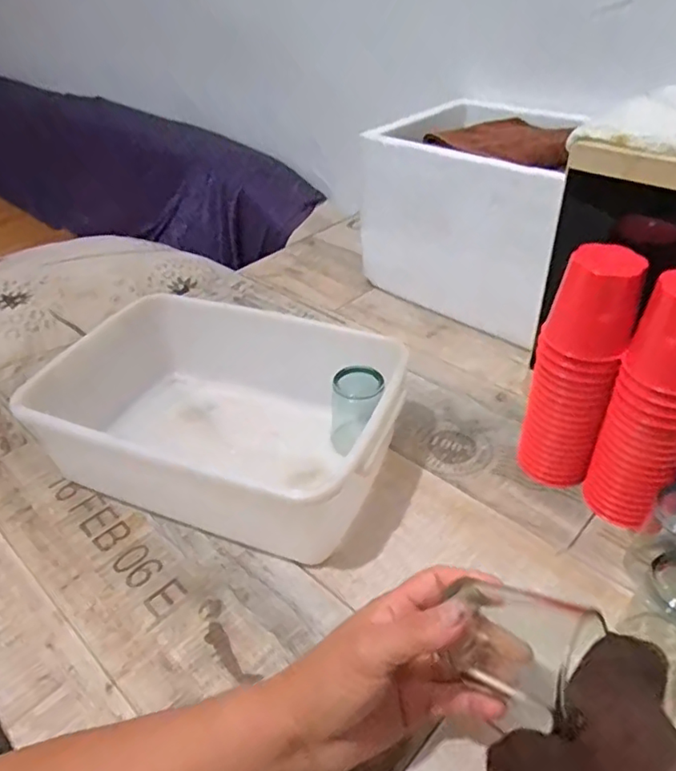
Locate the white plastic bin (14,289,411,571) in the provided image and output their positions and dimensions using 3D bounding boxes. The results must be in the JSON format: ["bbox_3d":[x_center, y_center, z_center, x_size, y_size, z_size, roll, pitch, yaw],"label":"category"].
[{"bbox_3d":[-0.103,0.026,0.528,0.307,0.107,0.183,9,41,15],"label":"white plastic bin"}]

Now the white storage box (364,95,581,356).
[{"bbox_3d":[0.192,-0.230,0.753,0.253,0.199,0.232,26,47,31],"label":"white storage box"}]

